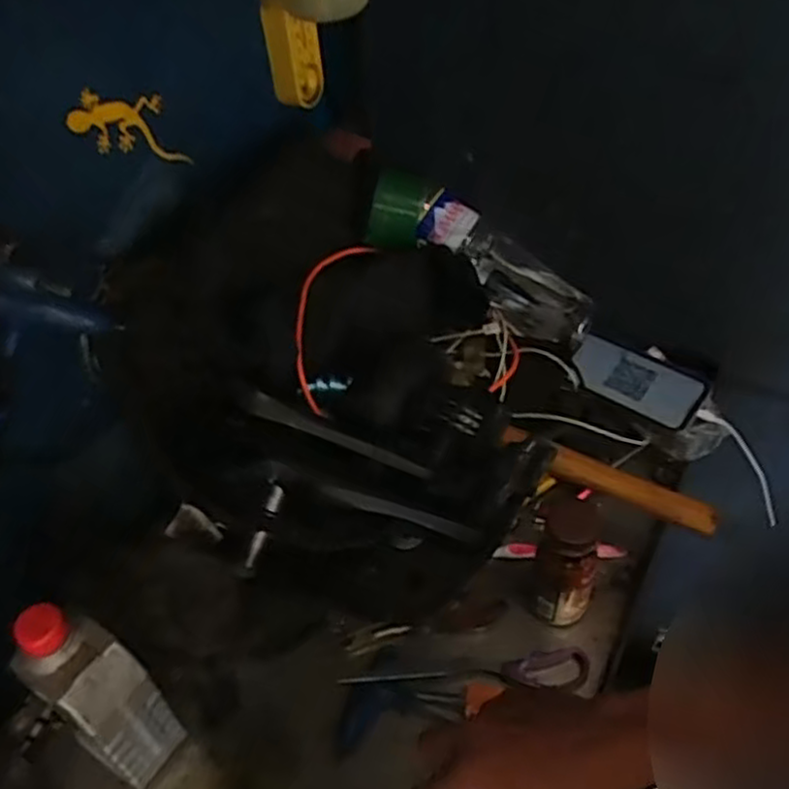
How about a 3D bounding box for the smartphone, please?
[{"bbox_3d":[0.256,-0.019,0.783,0.136,0.018,0.081,28,54,27],"label":"smartphone"}]

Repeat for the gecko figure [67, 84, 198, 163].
[{"bbox_3d":[-0.194,-0.202,0.554,0.011,0.046,0.107,24,14,25],"label":"gecko figure"}]

